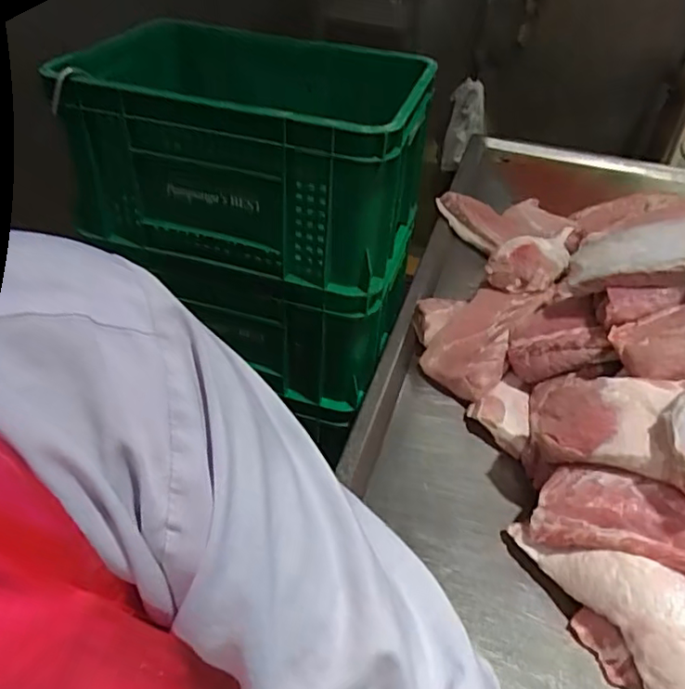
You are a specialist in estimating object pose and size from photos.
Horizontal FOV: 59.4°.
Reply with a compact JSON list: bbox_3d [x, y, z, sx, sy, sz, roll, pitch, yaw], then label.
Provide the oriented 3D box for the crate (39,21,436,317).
[{"bbox_3d":[-0.131,-0.301,0.952,0.489,0.283,0.353,10,41,7],"label":"crate"}]

